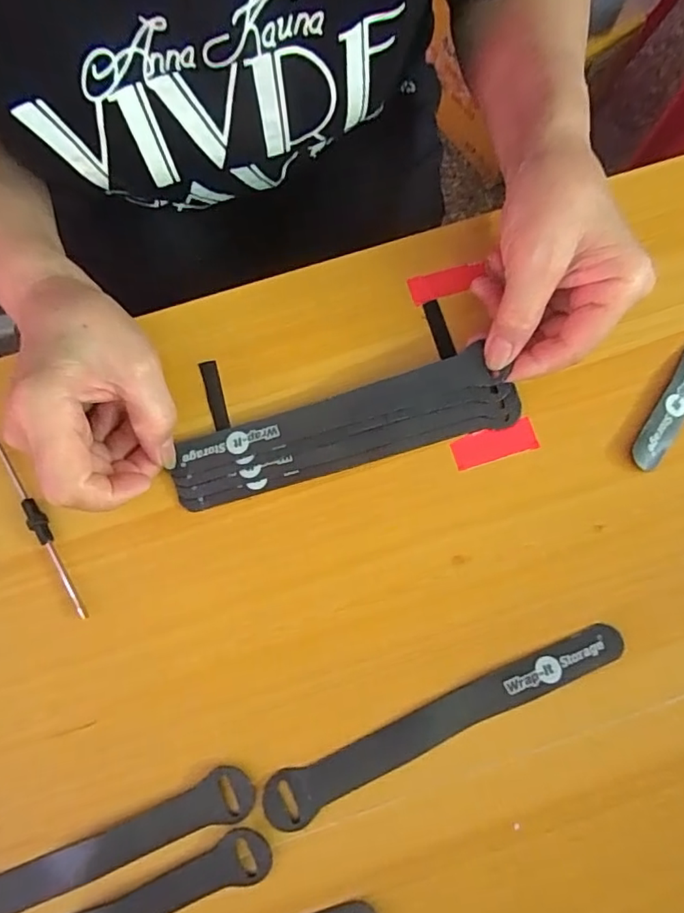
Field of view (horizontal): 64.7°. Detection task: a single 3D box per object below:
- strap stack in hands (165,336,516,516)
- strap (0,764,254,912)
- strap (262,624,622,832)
[{"bbox_3d":[0.001,-0.016,0.309,0.192,0.015,0.049,-17,78,-5],"label":"strap stack in hands"},{"bbox_3d":[-0.137,0.201,0.261,0.194,0.004,0.025,-23,79,-5],"label":"strap"},{"bbox_3d":[0.052,0.133,0.273,0.194,0.005,0.023,-25,79,-6],"label":"strap"}]

